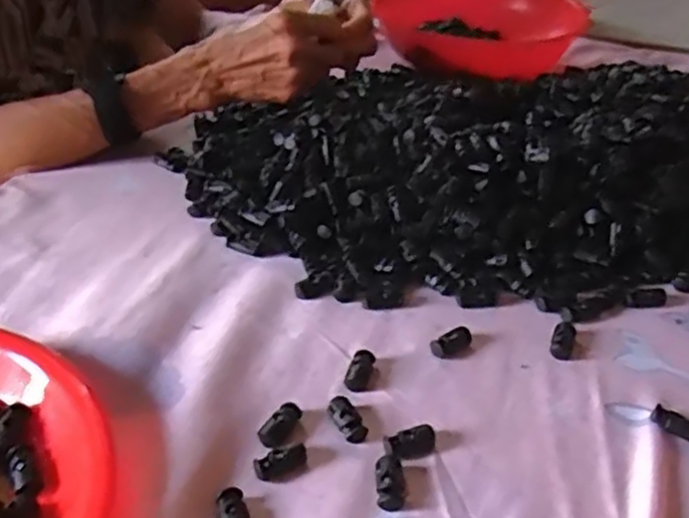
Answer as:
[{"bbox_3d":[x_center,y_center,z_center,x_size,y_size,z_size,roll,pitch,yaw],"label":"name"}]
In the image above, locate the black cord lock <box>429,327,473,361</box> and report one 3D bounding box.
[{"bbox_3d":[0.068,0.052,0.461,0.029,0.007,0.016,-22,42,-29],"label":"black cord lock"}]

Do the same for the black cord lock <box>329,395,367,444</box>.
[{"bbox_3d":[0.002,0.088,0.403,0.013,0.009,0.028,-18,41,-25],"label":"black cord lock"}]

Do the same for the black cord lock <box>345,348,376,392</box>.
[{"bbox_3d":[0.009,0.067,0.435,0.014,0.007,0.030,9,37,10],"label":"black cord lock"}]

